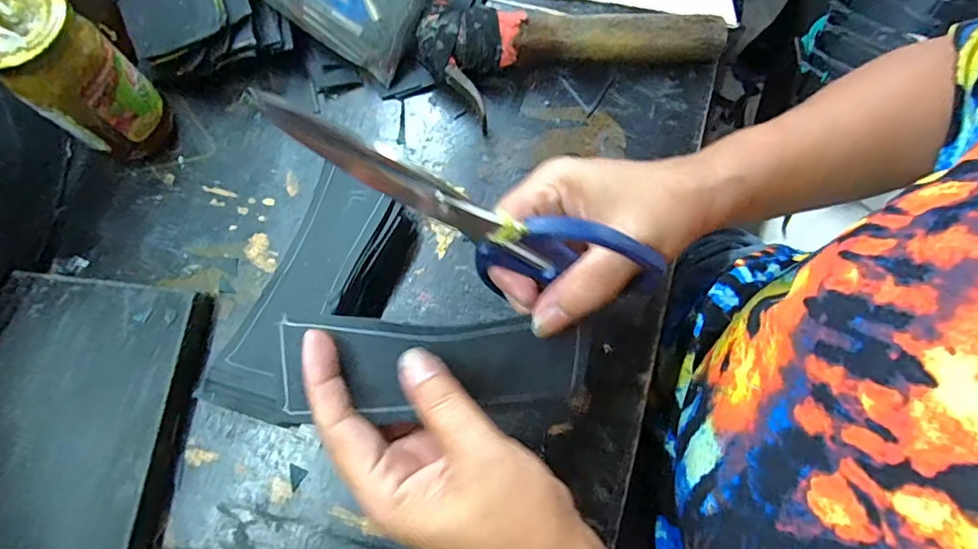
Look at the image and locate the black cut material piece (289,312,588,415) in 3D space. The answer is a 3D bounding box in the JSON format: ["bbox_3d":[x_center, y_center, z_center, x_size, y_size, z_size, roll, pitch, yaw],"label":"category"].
[{"bbox_3d":[-0.025,0.044,0.257,0.146,0.020,0.044,3,74,-10],"label":"black cut material piece"}]

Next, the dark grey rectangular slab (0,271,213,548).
[{"bbox_3d":[-0.272,0.117,0.321,0.150,0.025,0.229,7,74,3],"label":"dark grey rectangular slab"}]

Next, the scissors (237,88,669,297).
[{"bbox_3d":[-0.009,-0.023,0.232,0.180,0.059,0.023,22,73,-26],"label":"scissors"}]

